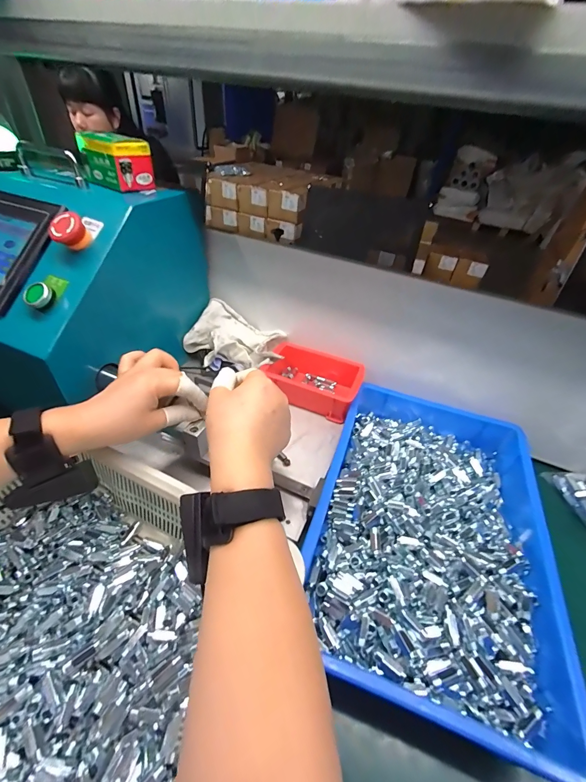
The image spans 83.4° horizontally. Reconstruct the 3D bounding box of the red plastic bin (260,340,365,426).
[{"bbox_3d":[0.029,-0.017,0.533,0.154,0.054,0.105,16,43,11],"label":"red plastic bin"}]

